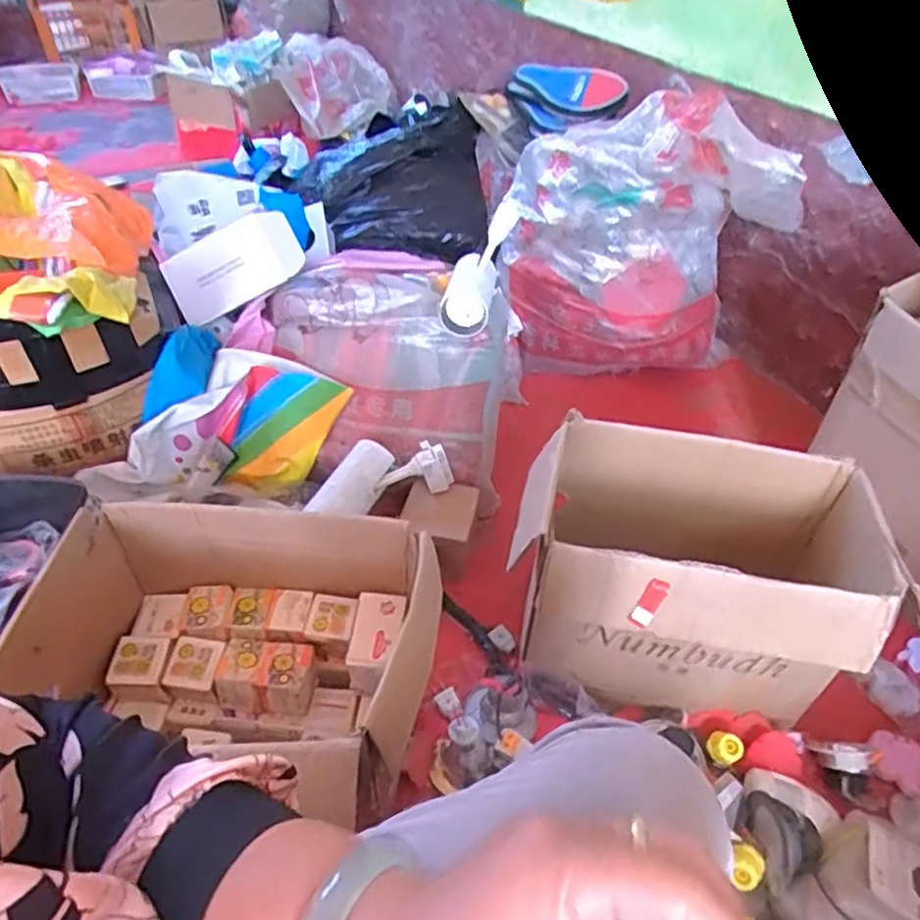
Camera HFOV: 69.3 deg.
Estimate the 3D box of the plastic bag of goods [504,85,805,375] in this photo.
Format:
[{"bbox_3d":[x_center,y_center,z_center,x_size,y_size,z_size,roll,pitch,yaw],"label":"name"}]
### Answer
[{"bbox_3d":[0.320,-0.355,1.221,0.475,0.519,0.205,8,44,5],"label":"plastic bag of goods"}]

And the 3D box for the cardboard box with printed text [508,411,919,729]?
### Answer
[{"bbox_3d":[0.278,0.143,0.835,0.375,0.265,0.238,8,44,6],"label":"cardboard box with printed text"}]

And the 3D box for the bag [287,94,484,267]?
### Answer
[{"bbox_3d":[-0.151,-0.598,1.412,0.390,0.217,0.361,-4,44,-7],"label":"bag"}]

